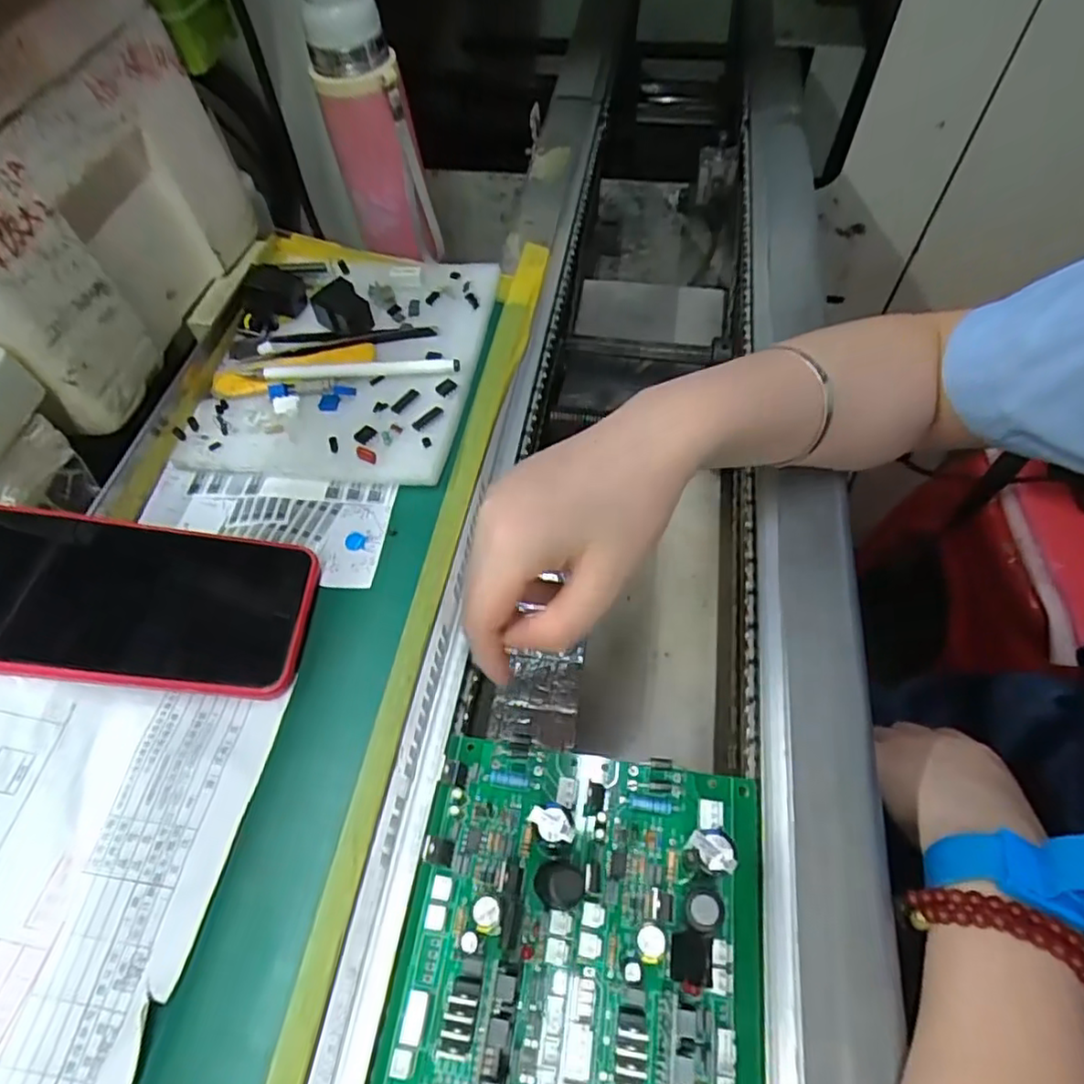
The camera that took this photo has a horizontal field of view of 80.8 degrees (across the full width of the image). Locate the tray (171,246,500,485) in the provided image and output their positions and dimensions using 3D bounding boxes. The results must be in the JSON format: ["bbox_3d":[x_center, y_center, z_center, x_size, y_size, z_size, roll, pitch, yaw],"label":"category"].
[{"bbox_3d":[-0.120,-0.118,0.389,0.155,0.019,0.180,7,58,6],"label":"tray"}]

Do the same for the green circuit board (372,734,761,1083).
[{"bbox_3d":[0.013,0.164,0.227,0.136,0.040,0.178,7,58,6],"label":"green circuit board"}]

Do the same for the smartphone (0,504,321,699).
[{"bbox_3d":[-0.192,0.026,0.291,0.160,0.007,0.076,9,60,-9],"label":"smartphone"}]

